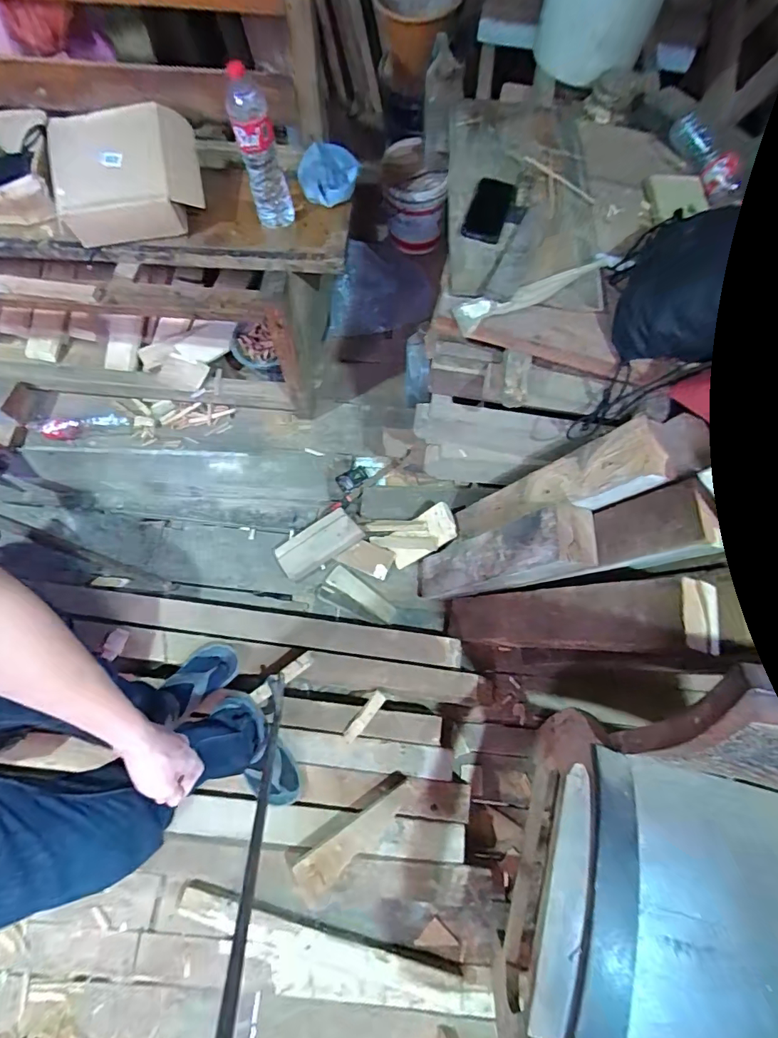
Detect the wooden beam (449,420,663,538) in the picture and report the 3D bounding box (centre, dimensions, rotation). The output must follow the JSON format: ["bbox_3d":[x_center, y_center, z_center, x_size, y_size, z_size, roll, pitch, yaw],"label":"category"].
[{"bbox_3d":[0.337,-0.050,1.039,0.063,0.564,0.131,22,67,-21],"label":"wooden beam"}]

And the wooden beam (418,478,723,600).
[{"bbox_3d":[0.245,0.103,1.114,0.098,0.558,0.123,18,66,-24],"label":"wooden beam"}]

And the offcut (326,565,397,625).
[{"bbox_3d":[-0.080,0.219,1.332,0.219,0.016,0.058,35,72,12],"label":"offcut"}]

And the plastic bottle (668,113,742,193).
[{"bbox_3d":[0.639,-0.735,0.932,0.066,0.051,0.197,-8,69,-4],"label":"plastic bottle"}]

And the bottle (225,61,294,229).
[{"bbox_3d":[-0.288,-0.820,1.054,0.098,0.289,0.074,-16,71,-8],"label":"bottle"}]

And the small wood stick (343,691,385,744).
[{"bbox_3d":[-0.059,0.472,1.105,0.033,0.015,0.134,37,72,13],"label":"small wood stick"}]

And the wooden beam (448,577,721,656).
[{"bbox_3d":[0.348,0.219,0.989,0.090,0.630,0.119,25,67,-25],"label":"wooden beam"}]

